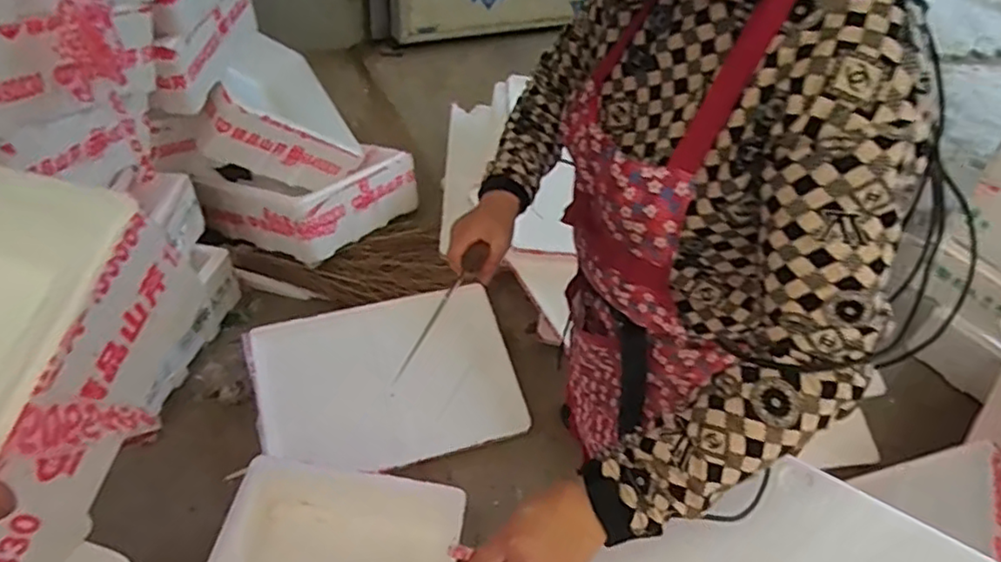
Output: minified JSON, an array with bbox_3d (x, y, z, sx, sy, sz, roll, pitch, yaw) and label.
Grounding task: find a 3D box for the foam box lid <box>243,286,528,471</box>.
[{"bbox_3d":[-0.273,0.245,1.557,0.594,0.041,0.387,-13,76,-8],"label":"foam box lid"}]

